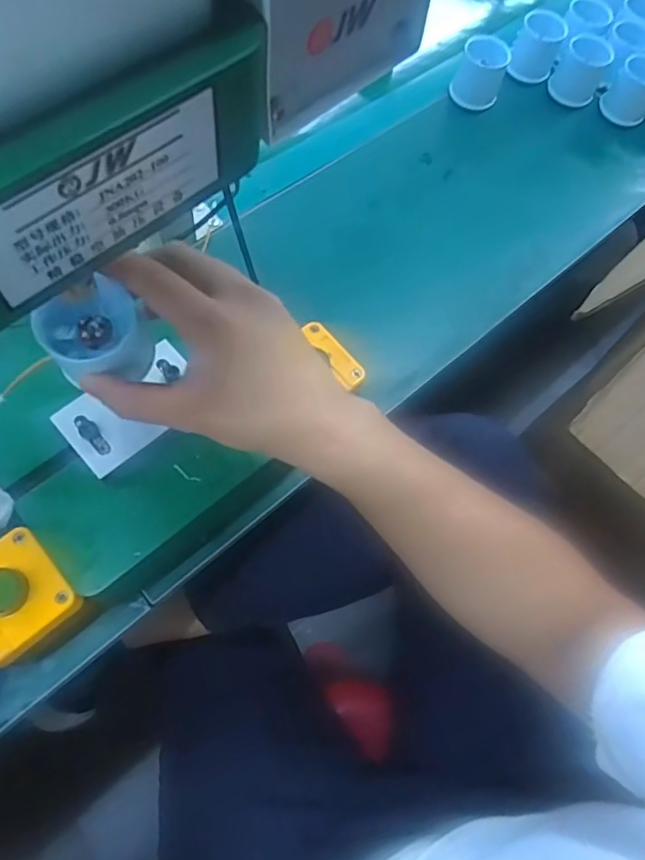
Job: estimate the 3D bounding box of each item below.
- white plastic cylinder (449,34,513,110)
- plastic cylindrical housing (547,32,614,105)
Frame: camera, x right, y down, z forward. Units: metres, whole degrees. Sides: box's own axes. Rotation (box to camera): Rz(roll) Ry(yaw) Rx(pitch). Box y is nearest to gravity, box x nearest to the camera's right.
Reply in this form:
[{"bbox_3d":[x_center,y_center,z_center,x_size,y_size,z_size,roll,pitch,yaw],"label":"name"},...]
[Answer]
[{"bbox_3d":[0.181,-0.411,0.659,0.054,0.053,0.067,18,67,0],"label":"white plastic cylinder"},{"bbox_3d":[0.301,-0.420,0.676,0.055,0.055,0.051,2,67,-5],"label":"plastic cylindrical housing"}]

